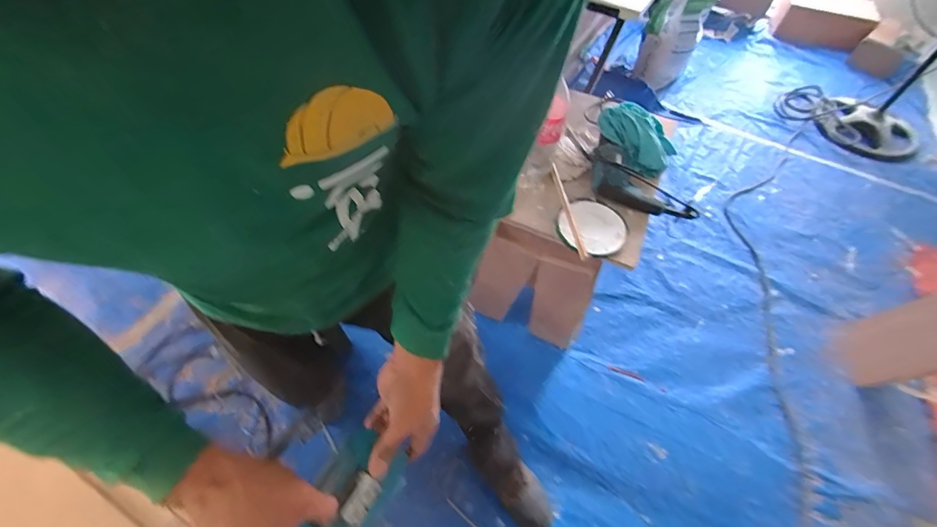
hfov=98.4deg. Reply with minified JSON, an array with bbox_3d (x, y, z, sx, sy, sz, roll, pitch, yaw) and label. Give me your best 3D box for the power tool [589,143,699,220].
[{"bbox_3d":[0.424,-0.190,1.020,0.296,0.071,0.128,36,59,20],"label":"power tool"}]

